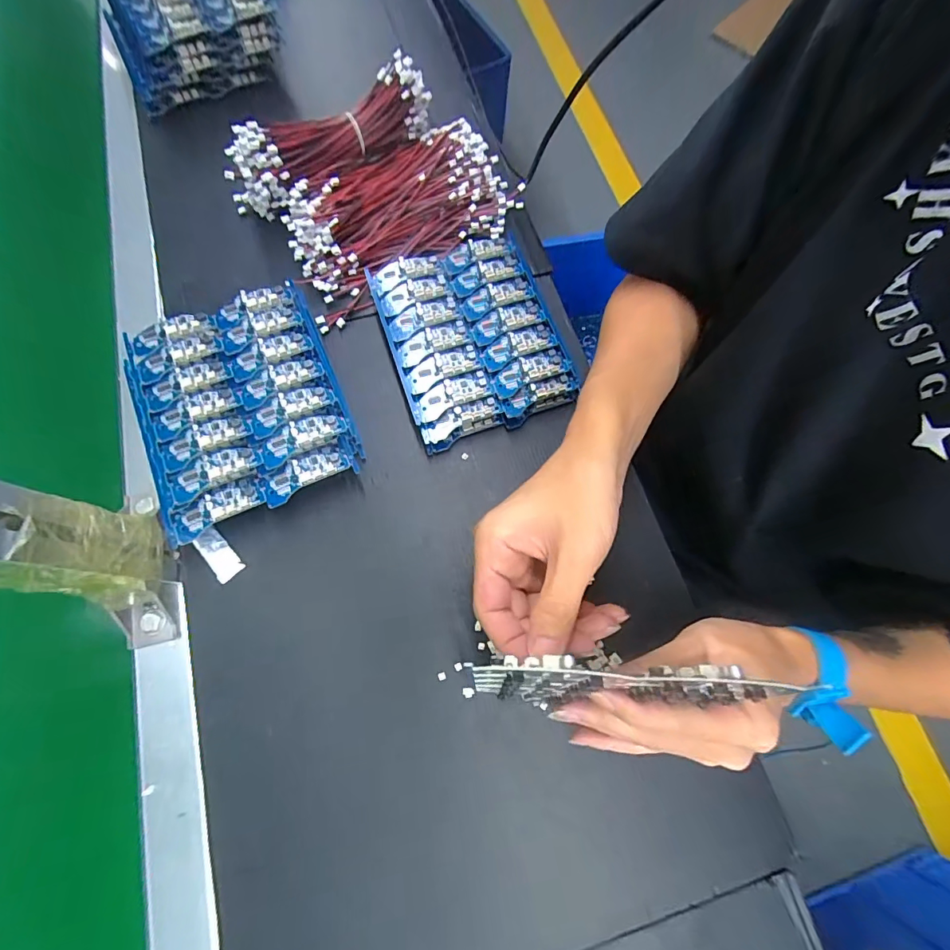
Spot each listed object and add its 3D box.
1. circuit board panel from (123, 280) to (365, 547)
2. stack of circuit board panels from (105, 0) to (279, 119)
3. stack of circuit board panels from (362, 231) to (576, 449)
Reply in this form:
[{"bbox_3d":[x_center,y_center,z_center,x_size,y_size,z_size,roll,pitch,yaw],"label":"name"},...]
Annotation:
[{"bbox_3d":[-0.182,-0.061,0.348,0.147,0.016,0.174,-23,77,-9],"label":"circuit board panel"},{"bbox_3d":[-0.300,-0.474,0.466,0.161,0.072,0.137,-28,76,-13],"label":"stack of circuit board panels"},{"bbox_3d":[-0.006,-0.125,0.394,0.135,0.024,0.176,-17,73,-10],"label":"stack of circuit board panels"}]

